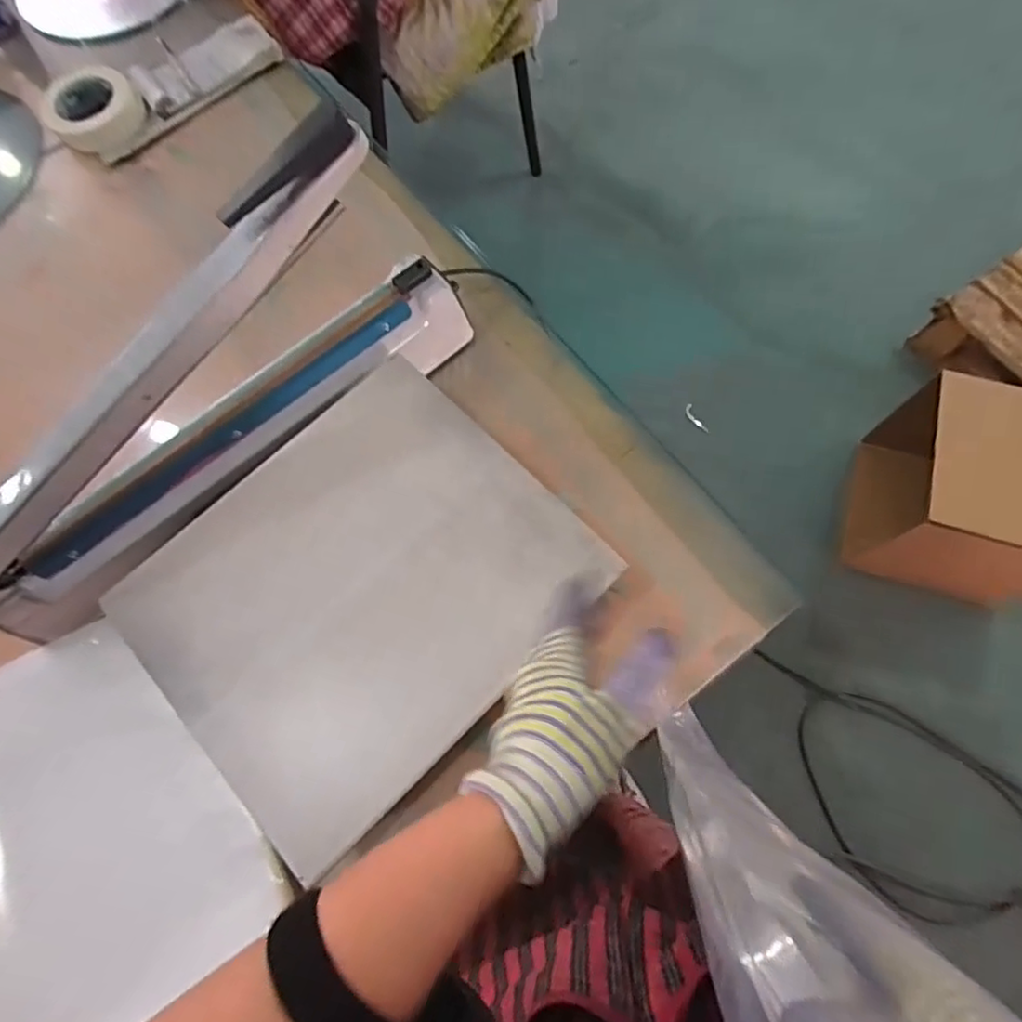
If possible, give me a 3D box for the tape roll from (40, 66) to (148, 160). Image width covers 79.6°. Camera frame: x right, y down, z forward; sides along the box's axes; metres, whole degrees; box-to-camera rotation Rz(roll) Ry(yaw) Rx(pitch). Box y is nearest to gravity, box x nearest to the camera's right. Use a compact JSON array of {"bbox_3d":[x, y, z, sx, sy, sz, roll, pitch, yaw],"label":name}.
[{"bbox_3d":[-0.555,-0.540,0.819,0.111,0.036,0.121,-1,71,2],"label":"tape roll"}]

